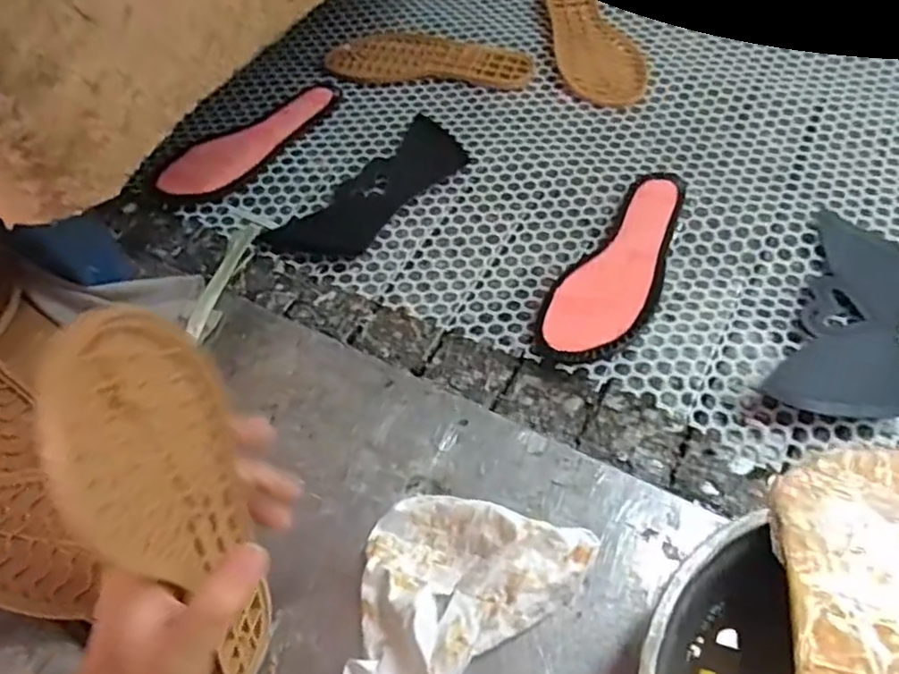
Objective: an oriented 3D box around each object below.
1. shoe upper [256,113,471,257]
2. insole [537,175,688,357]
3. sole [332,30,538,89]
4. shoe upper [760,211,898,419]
[{"bbox_3d":[-0.071,-0.139,0.627,0.087,0.004,0.214,32,64,23],"label":"shoe upper"},{"bbox_3d":[0.145,-0.058,0.540,0.073,0.027,0.216,27,62,21],"label":"insole"},{"bbox_3d":[-0.022,-0.321,0.747,0.233,0.013,0.089,6,56,9],"label":"sole"},{"bbox_3d":[0.316,-0.013,0.502,0.091,0.015,0.192,24,61,20],"label":"shoe upper"}]

